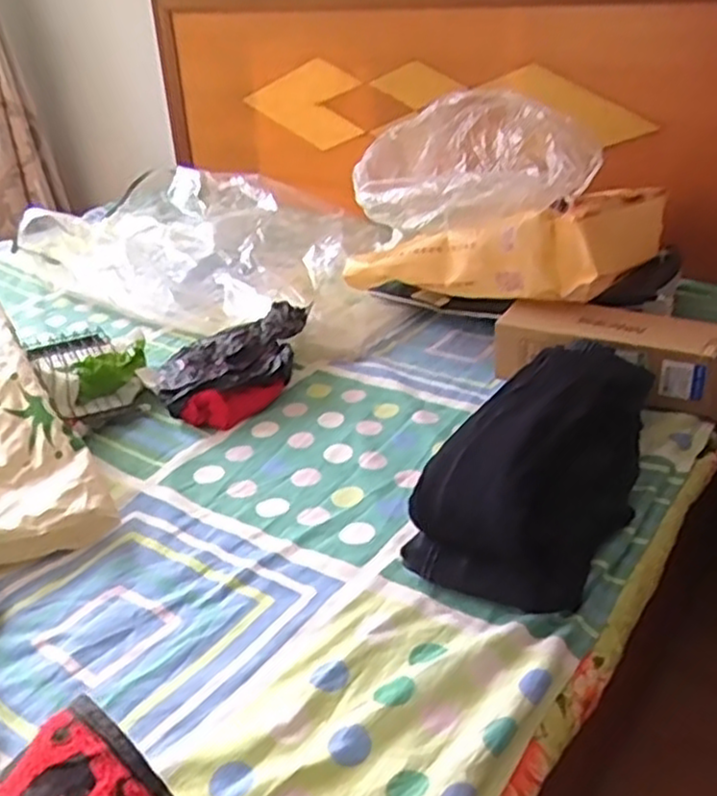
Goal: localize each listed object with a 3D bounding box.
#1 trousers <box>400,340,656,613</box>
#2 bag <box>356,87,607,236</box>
[{"bbox_3d":[0.212,0.049,0.810,0.161,0.133,0.389,16,35,32],"label":"trousers"},{"bbox_3d":[0.160,-0.350,1.151,0.216,0.163,0.352,-18,33,-26],"label":"bag"}]

